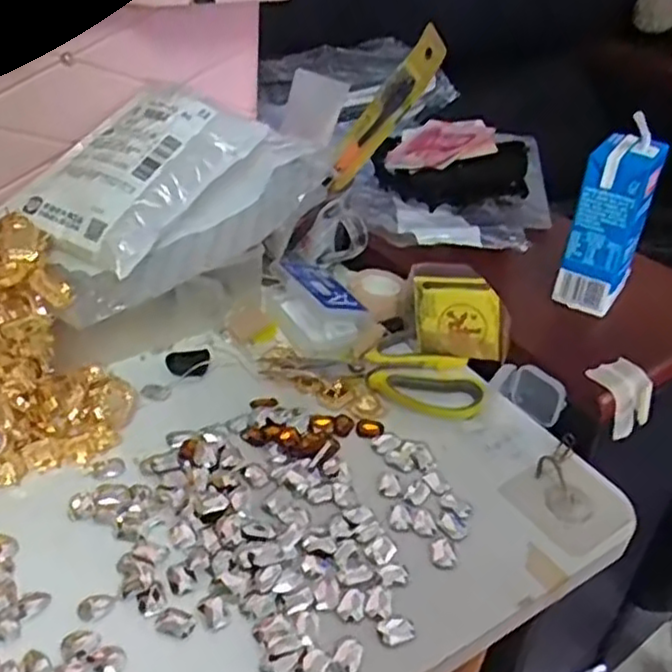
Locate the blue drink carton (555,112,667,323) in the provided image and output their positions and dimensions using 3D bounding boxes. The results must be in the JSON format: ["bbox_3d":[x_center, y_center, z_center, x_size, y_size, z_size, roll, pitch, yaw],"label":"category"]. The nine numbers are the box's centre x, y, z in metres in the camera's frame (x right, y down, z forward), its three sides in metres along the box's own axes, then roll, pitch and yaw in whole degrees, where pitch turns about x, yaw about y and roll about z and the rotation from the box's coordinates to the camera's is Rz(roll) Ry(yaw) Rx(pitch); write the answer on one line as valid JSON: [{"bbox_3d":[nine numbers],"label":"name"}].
[{"bbox_3d":[0.184,-0.077,0.473,0.044,0.125,0.035,21,39,21],"label":"blue drink carton"}]

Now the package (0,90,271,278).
[{"bbox_3d":[-0.131,-0.107,0.447,0.104,0.023,0.142,32,68,18],"label":"package"}]

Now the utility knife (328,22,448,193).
[{"bbox_3d":[0.032,-0.154,0.493,0.025,0.133,0.014,40,40,-3],"label":"utility knife"}]

